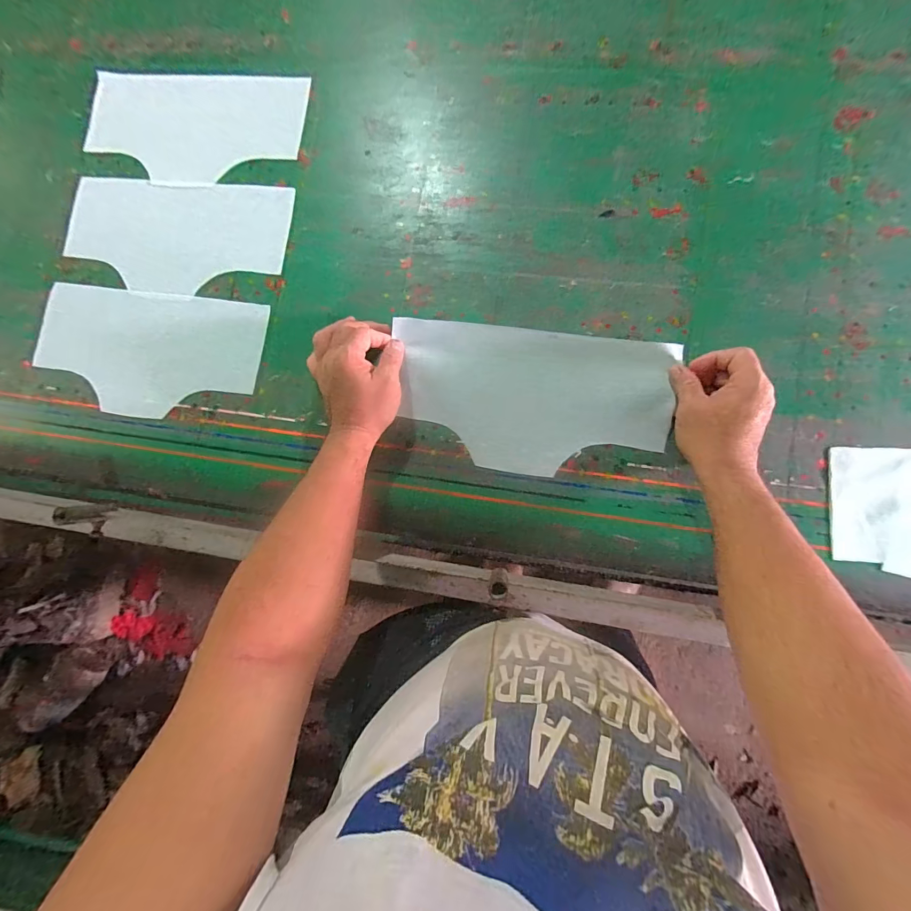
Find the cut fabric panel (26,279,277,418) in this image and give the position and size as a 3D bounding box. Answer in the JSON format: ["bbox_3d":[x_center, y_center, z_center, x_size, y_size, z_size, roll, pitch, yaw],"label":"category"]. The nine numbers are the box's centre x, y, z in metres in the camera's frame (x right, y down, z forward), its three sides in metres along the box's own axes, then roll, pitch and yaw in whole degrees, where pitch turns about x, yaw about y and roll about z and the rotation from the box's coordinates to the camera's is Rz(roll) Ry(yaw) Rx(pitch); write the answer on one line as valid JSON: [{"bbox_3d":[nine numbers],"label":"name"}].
[{"bbox_3d":[-0.420,-0.138,0.554,0.328,0.011,0.165,8,87,7],"label":"cut fabric panel"}]

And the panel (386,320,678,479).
[{"bbox_3d":[0.086,-0.063,0.471,0.306,0.035,0.159,6,83,7],"label":"panel"}]

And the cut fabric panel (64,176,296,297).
[{"bbox_3d":[-0.394,-0.301,0.566,0.340,0.011,0.155,9,87,10],"label":"cut fabric panel"}]

